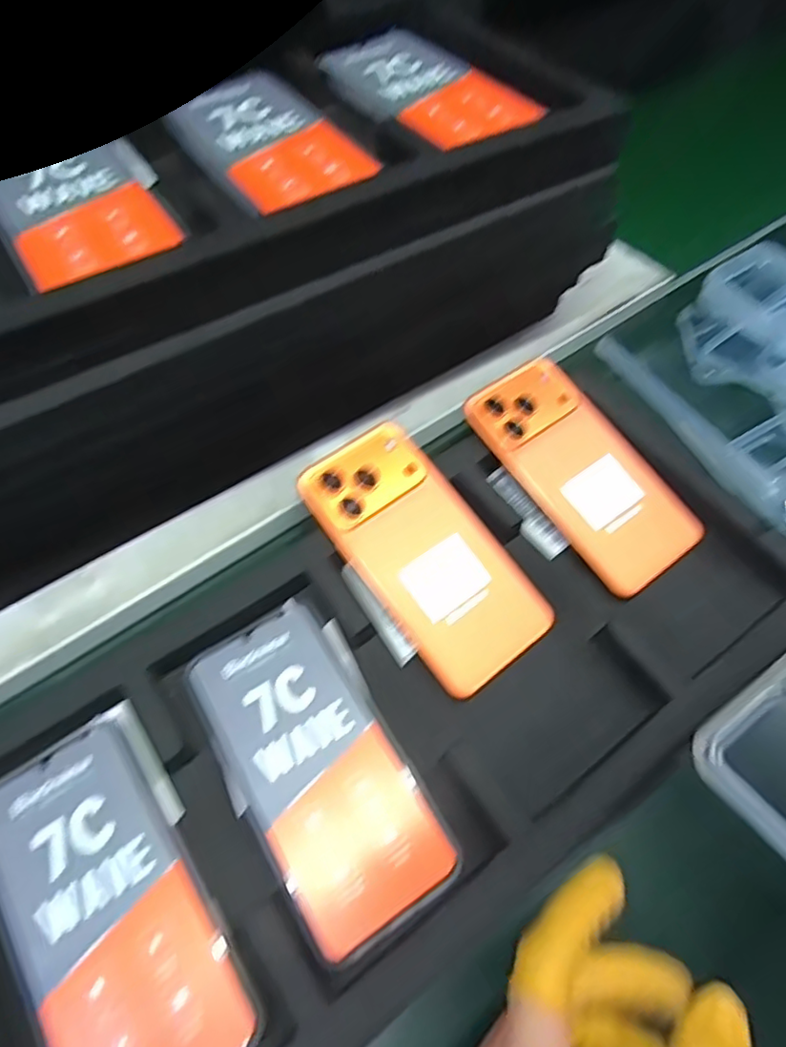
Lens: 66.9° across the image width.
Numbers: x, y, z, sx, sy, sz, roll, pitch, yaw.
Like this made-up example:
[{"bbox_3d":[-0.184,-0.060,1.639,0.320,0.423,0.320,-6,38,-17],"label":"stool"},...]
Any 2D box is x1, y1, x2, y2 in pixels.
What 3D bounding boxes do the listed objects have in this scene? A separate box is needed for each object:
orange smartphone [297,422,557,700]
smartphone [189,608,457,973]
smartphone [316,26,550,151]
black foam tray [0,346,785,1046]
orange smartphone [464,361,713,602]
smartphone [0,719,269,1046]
[{"bbox_3d":[0.019,0.016,0.354,0.079,0.005,0.160,-34,78,-18],"label":"orange smartphone"},{"bbox_3d":[-0.040,0.122,0.306,0.077,0.012,0.162,-29,61,-16],"label":"smartphone"},{"bbox_3d":[0.018,-0.282,0.383,0.080,0.007,0.154,-32,62,-18],"label":"smartphone"},{"bbox_3d":[0.007,0.090,0.326,0.474,0.044,0.222,-32,62,-18],"label":"black foam tray"},{"bbox_3d":[0.123,-0.036,0.386,0.079,0.008,0.159,-33,76,-17],"label":"orange smartphone"},{"bbox_3d":[-0.132,0.177,0.270,0.078,0.007,0.164,-34,63,-19],"label":"smartphone"}]

